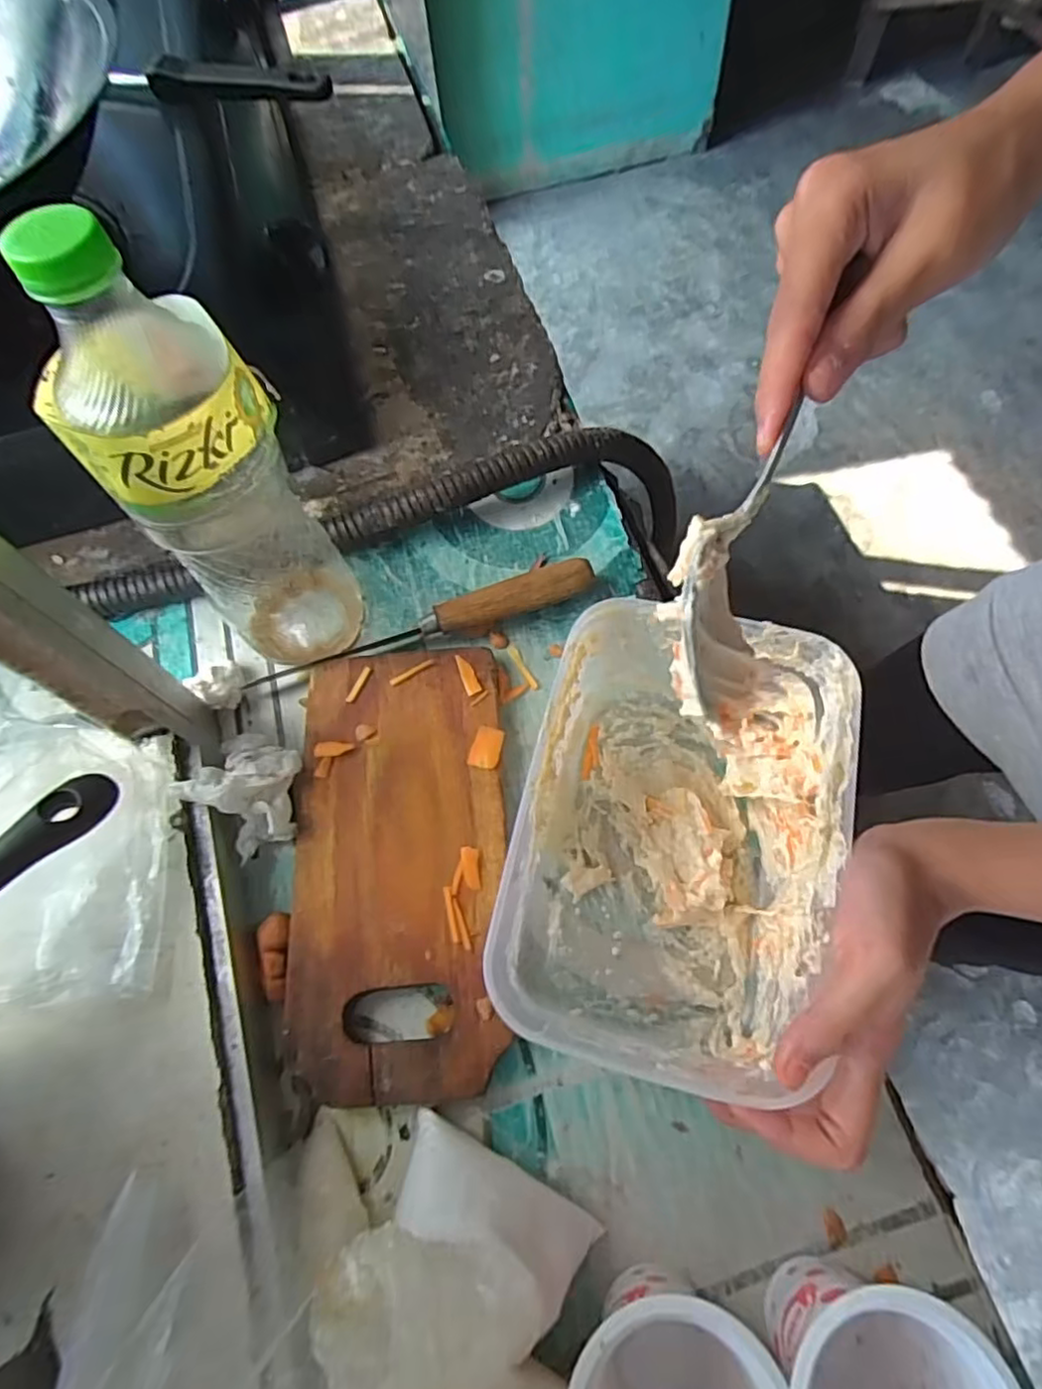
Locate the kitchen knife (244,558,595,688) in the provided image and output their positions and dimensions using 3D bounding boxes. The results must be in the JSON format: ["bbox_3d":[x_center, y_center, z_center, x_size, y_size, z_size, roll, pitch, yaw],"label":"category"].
[{"bbox_3d":[-0.057,-0.041,0.397,0.210,0.024,0.019,-18,67,-8],"label":"kitchen knife"}]

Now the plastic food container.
[{"bbox_3d":[0.068,0.067,0.315,0.131,0.093,0.191,12,66,5],"label":"plastic food container"}]

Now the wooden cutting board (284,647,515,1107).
[{"bbox_3d":[-0.064,0.081,0.351,0.109,0.010,0.227,-3,65,-2],"label":"wooden cutting board"}]

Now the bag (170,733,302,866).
[{"bbox_3d":[-0.146,0.047,0.352,0.064,0.030,0.056,33,72,16],"label":"bag"}]

